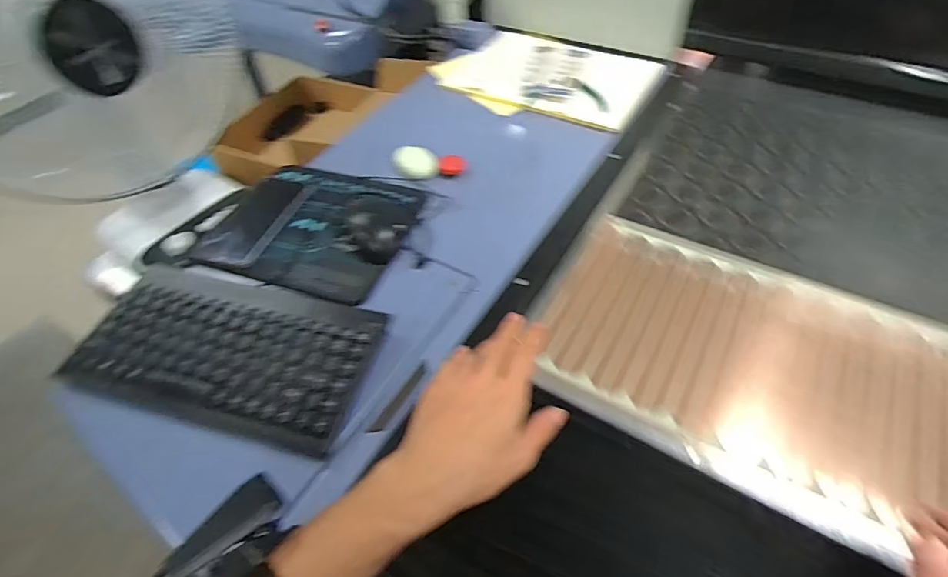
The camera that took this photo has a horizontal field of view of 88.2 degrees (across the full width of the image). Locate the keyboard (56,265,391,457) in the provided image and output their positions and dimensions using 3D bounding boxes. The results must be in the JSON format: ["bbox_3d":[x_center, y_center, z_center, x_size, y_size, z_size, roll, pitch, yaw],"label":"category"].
[{"bbox_3d":[-0.240,0.056,0.479,0.280,0.035,0.144,12,51,13],"label":"keyboard"}]

